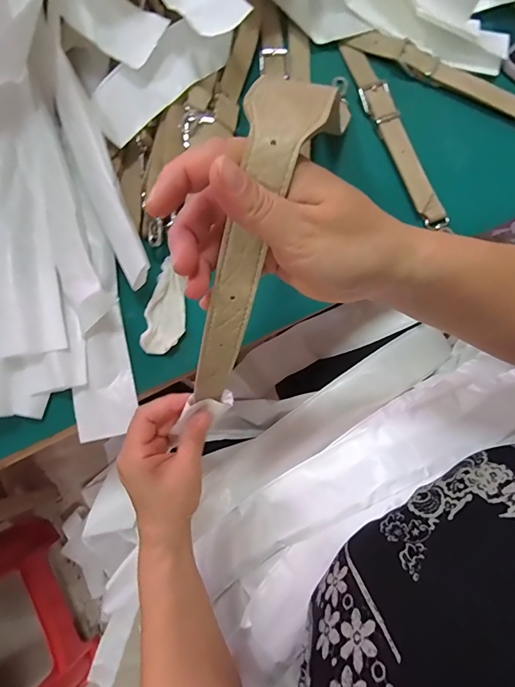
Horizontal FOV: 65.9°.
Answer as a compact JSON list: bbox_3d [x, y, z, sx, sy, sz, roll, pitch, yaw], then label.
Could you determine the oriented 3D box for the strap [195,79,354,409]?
[{"bbox_3d":[-0.008,-0.039,0.219,0.042,0.035,0.186,23,119,5],"label":"strap"}]

